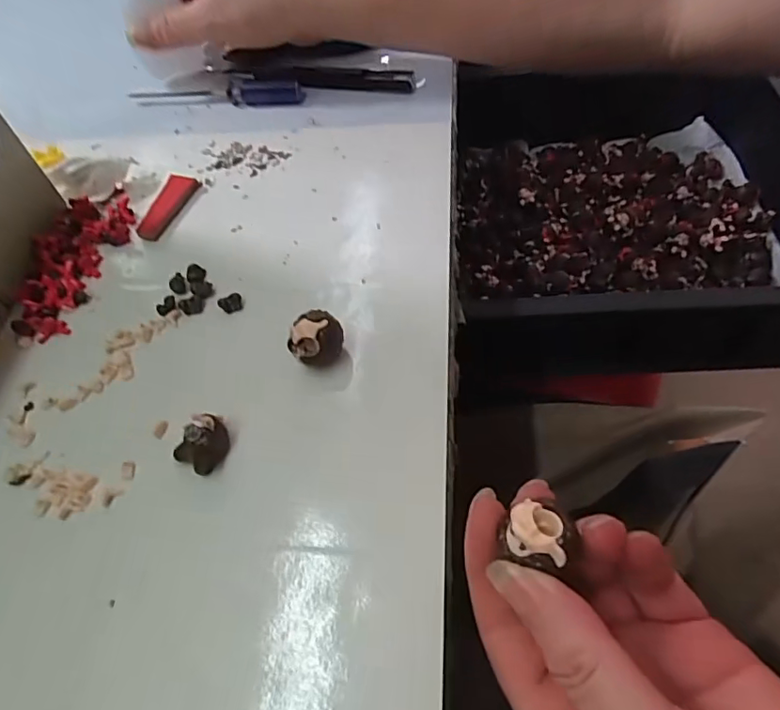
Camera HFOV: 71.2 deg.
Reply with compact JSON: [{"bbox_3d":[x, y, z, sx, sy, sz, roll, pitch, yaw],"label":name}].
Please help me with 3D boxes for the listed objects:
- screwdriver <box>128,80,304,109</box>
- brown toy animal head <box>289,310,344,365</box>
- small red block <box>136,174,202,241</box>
[{"bbox_3d":[-0.122,-0.183,0.378,0.125,0.015,0.014,2,57,9],"label":"screwdriver"},{"bbox_3d":[-0.033,-0.006,0.248,0.024,0.027,0.020,-15,56,-3],"label":"brown toy animal head"},{"bbox_3d":[-0.132,-0.088,0.321,0.016,0.009,0.047,10,58,14],"label":"small red block"}]

